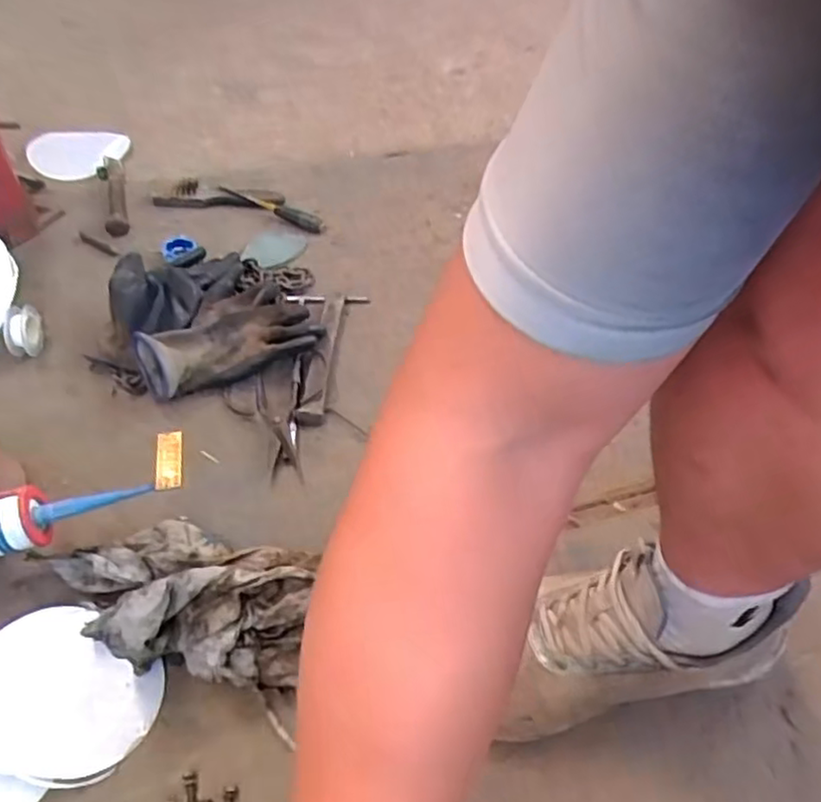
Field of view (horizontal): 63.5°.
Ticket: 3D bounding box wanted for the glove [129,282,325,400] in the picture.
[{"bbox_3d":[-0.223,-0.080,0.817,0.212,0.051,0.113,-21,53,-22],"label":"glove"}]

